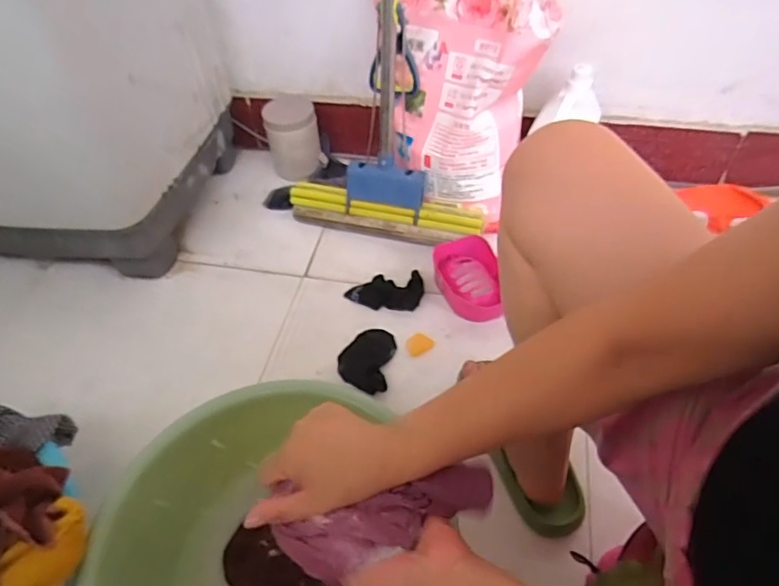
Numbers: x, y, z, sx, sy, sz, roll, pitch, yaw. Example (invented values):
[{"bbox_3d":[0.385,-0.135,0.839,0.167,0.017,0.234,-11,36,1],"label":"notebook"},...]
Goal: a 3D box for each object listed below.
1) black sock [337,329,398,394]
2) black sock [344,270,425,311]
[{"bbox_3d":[-0.036,0.102,0.835,0.081,0.012,0.118,7,50,9],"label":"black sock"},{"bbox_3d":[-0.007,0.000,0.921,0.132,0.009,0.082,-5,49,-1],"label":"black sock"}]

